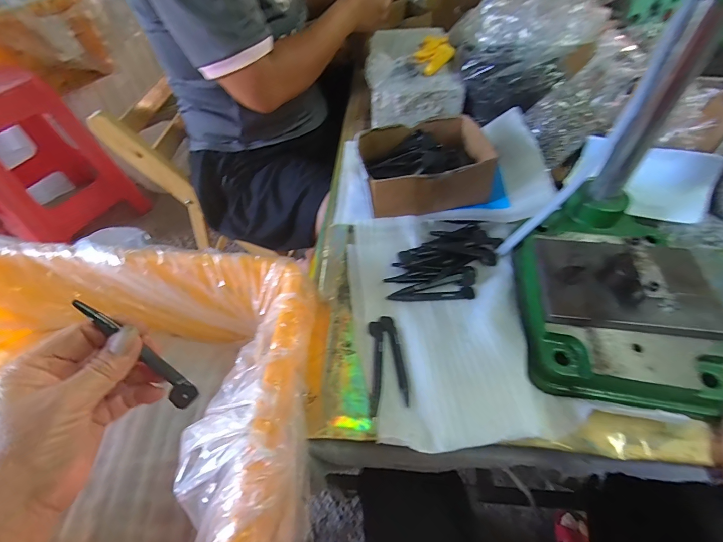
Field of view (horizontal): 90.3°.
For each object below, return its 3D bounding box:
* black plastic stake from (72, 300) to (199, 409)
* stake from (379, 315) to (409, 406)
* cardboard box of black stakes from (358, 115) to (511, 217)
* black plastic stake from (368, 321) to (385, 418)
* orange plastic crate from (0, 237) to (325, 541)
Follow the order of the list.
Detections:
[{"bbox_3d":[-0.148,0.055,0.239,0.016,0.097,0.006,-48,20,-29],"label":"black plastic stake"},{"bbox_3d":[0.035,0.084,0.356,0.014,0.005,0.096,-10,52,-5],"label":"stake"},{"bbox_3d":[0.094,-0.145,0.492,0.187,0.067,0.133,-6,51,-2],"label":"cardboard box of black stakes"},{"bbox_3d":[0.013,0.092,0.352,0.015,0.004,0.097,2,52,4],"label":"black plastic stake"},{"bbox_3d":[-0.299,0.167,0.379,0.510,0.201,0.346,1,51,3],"label":"orange plastic crate"}]

